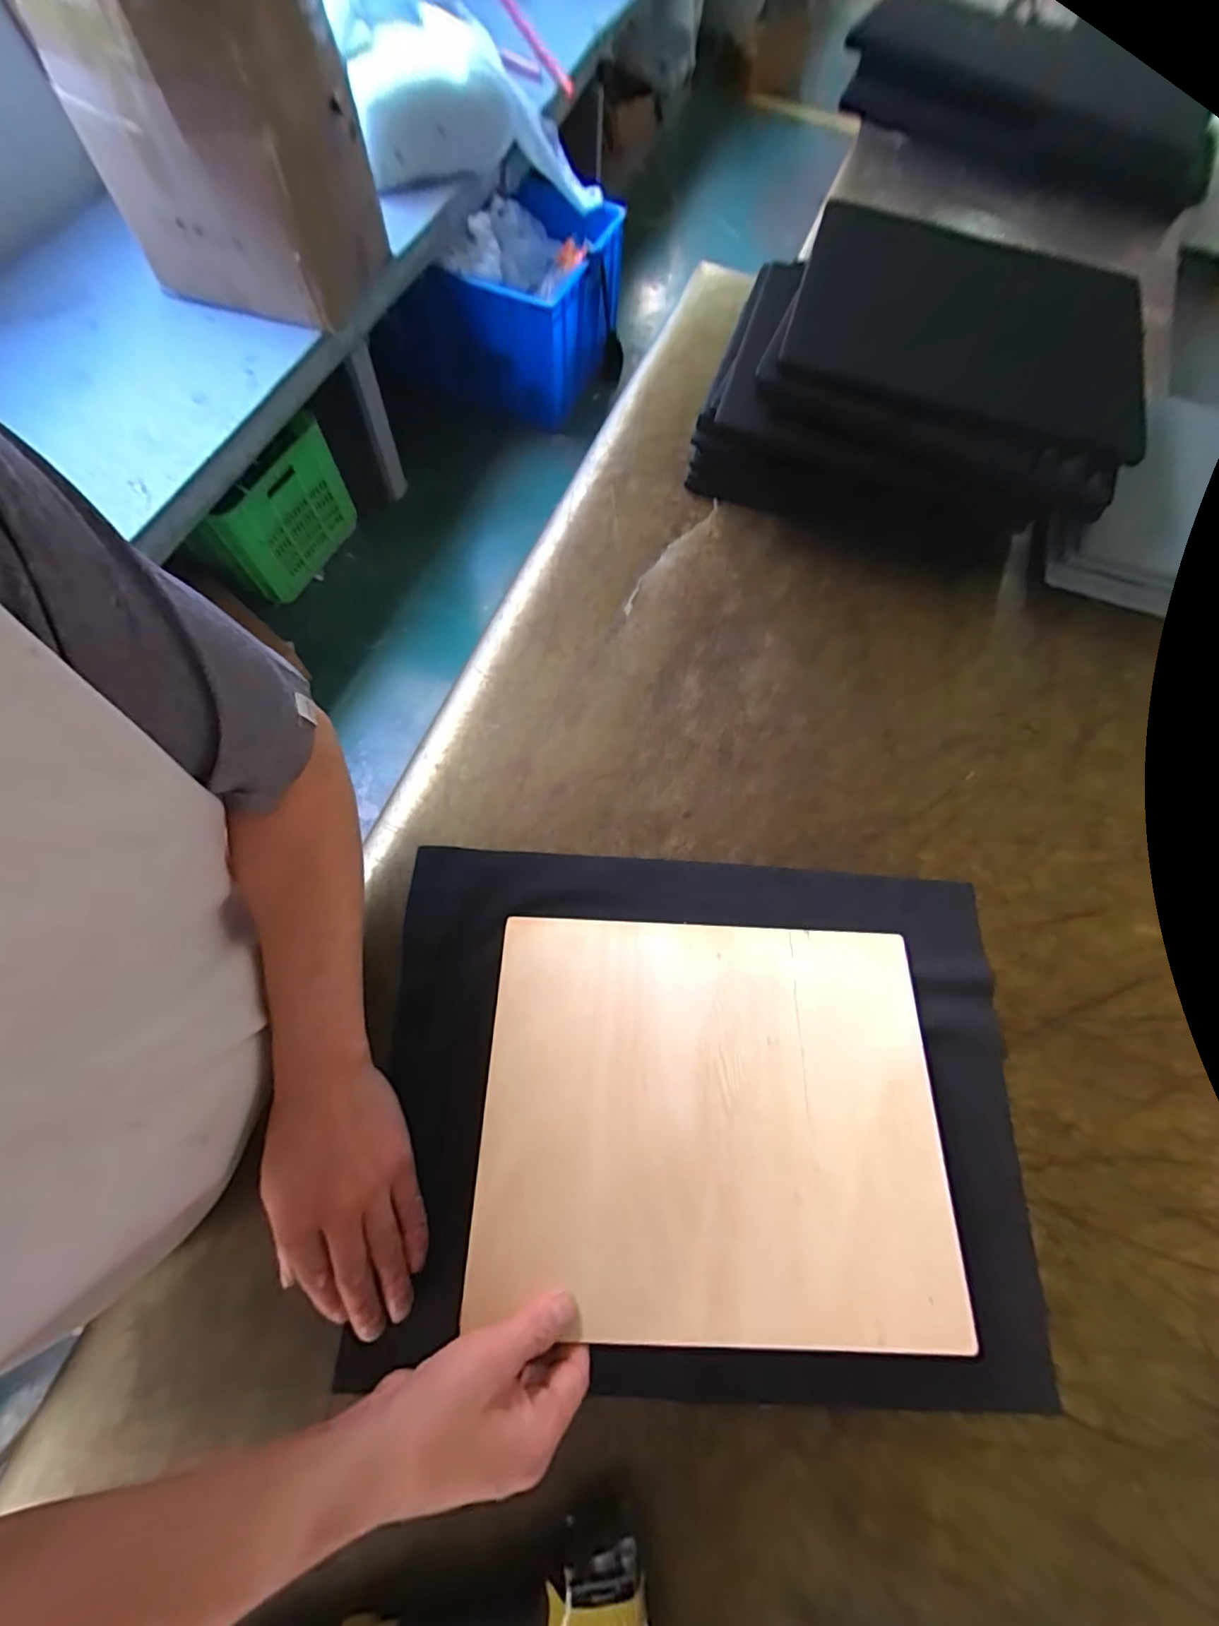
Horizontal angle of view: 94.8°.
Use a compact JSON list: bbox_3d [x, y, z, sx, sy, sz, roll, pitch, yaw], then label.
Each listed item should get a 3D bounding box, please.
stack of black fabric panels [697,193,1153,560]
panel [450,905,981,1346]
[{"bbox_3d":[0.307,-0.434,0.585,0.367,0.164,0.253,21,70,5],"label":"stack of black fabric panels"},{"bbox_3d":[0.072,0.209,0.400,0.314,0.010,0.257,2,65,0],"label":"panel"}]

